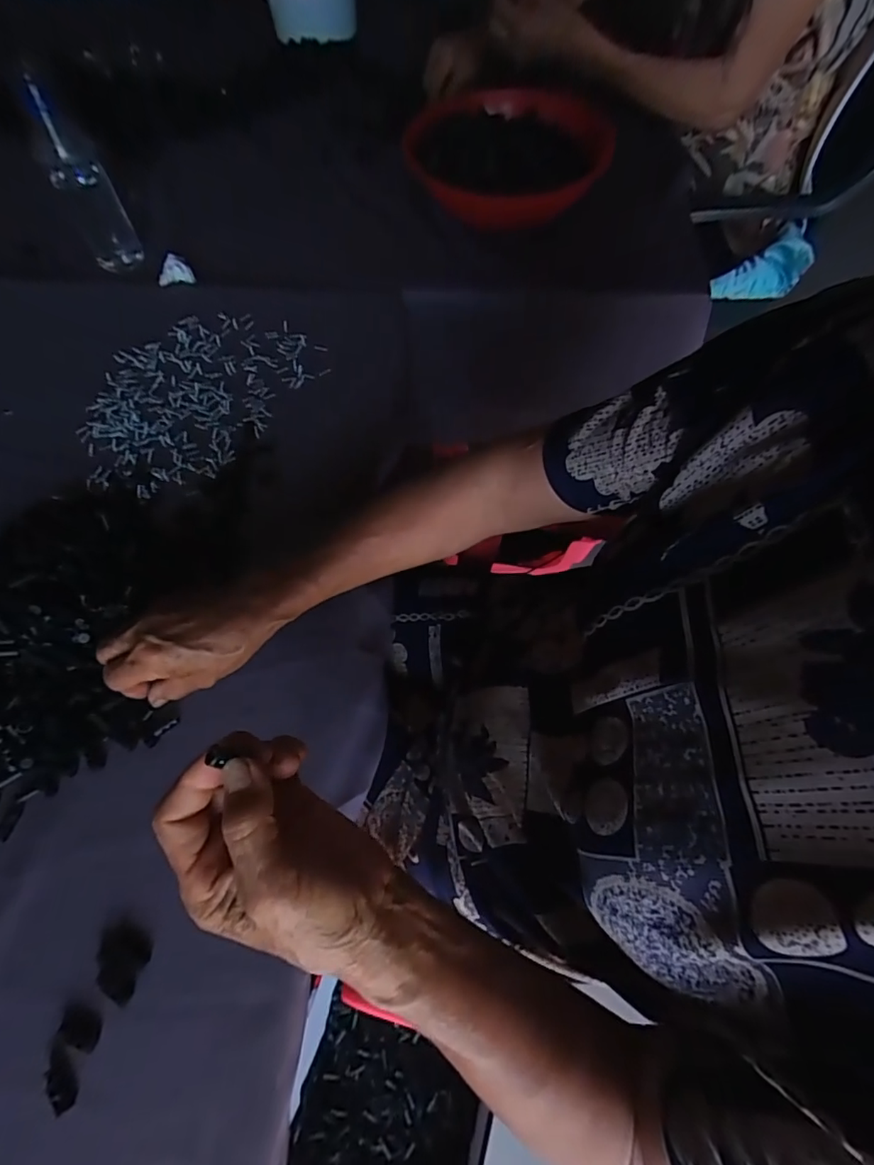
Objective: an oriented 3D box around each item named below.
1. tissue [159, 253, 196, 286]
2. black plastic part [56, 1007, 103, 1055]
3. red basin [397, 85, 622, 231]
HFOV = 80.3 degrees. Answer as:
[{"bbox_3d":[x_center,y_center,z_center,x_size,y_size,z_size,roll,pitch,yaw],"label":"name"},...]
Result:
[{"bbox_3d":[-0.313,-0.367,0.614,0.038,0.015,0.050,-29,67,-12],"label":"tissue"},{"bbox_3d":[-0.216,0.269,0.313,0.028,0.004,0.017,21,66,11],"label":"black plastic part"},{"bbox_3d":[0.081,-0.523,0.636,0.221,0.081,0.221,0,64,1],"label":"red basin"}]

